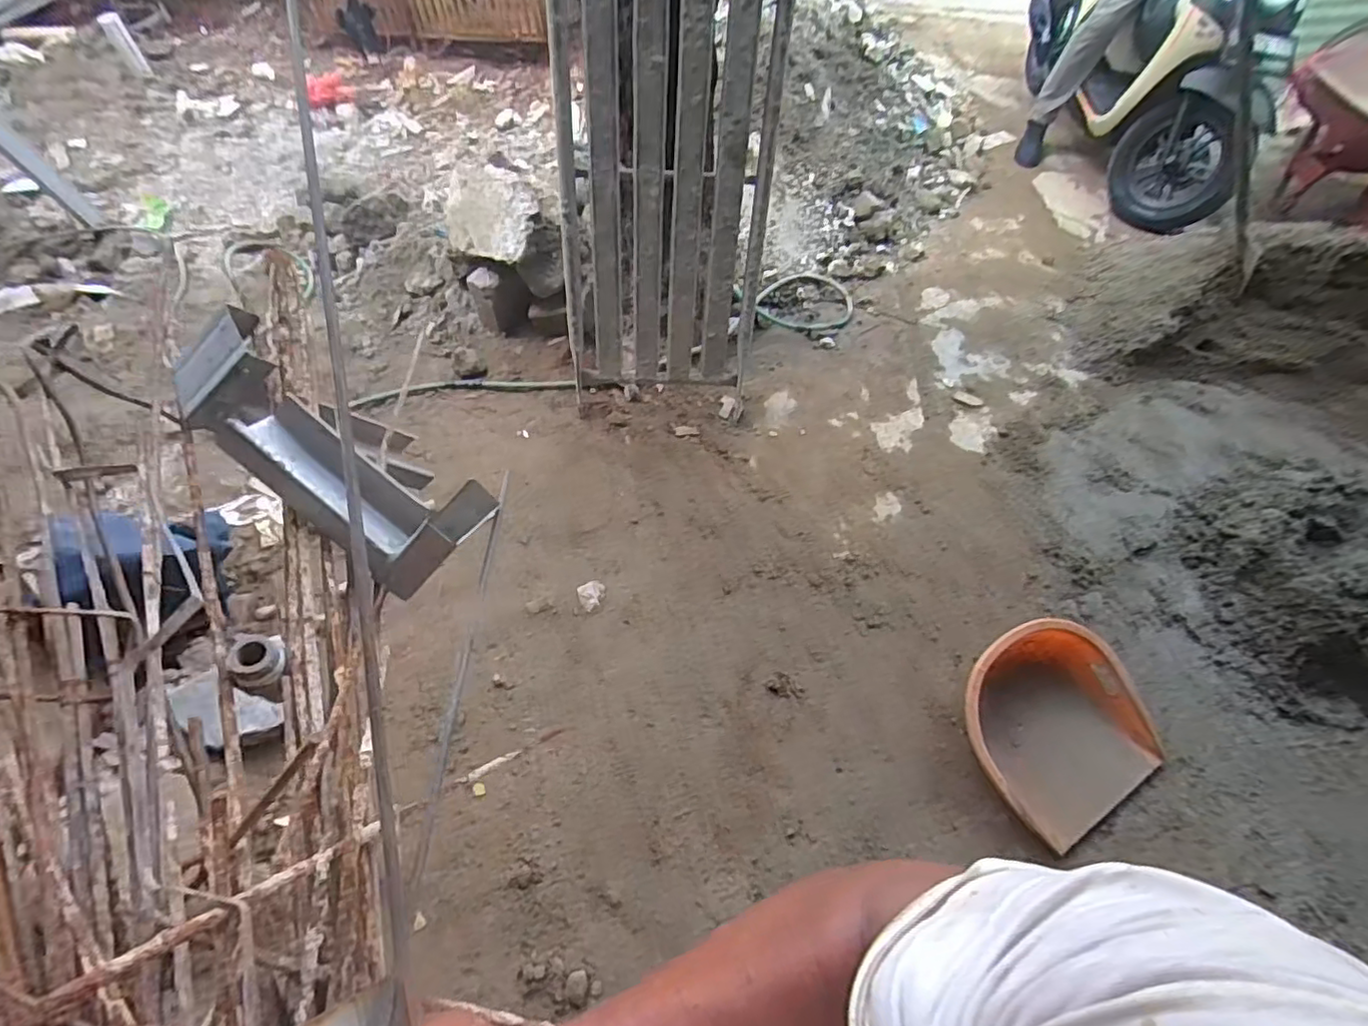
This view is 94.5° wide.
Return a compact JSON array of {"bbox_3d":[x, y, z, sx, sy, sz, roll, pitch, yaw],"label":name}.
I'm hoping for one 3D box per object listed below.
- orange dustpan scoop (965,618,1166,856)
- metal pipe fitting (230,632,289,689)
[{"bbox_3d":[0.832,0.455,1.411,0.432,0.137,0.398,-27,61,-19],"label":"orange dustpan scoop"},{"bbox_3d":[-0.321,0.110,0.480,0.035,0.025,0.038,1,87,-24],"label":"metal pipe fitting"}]

